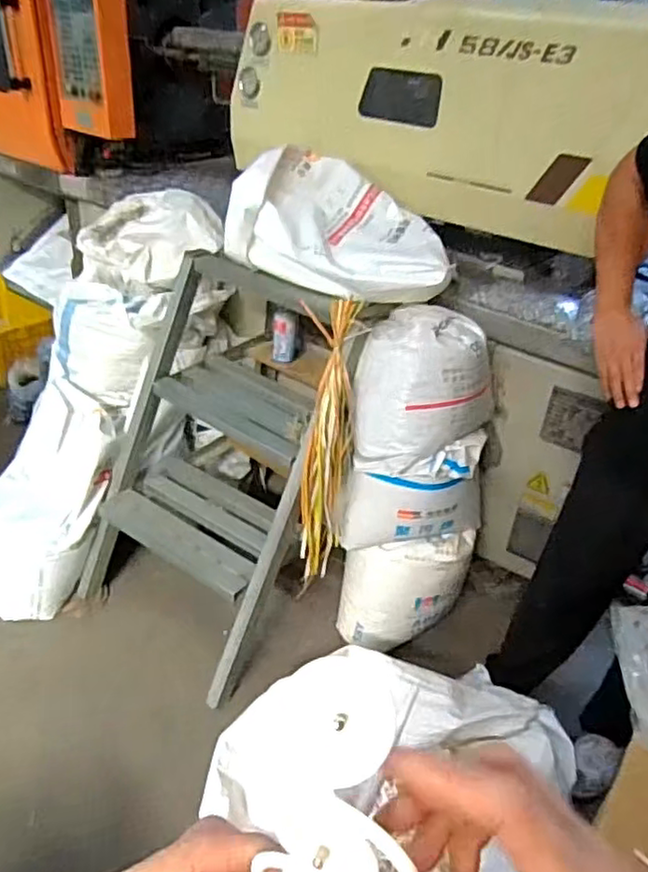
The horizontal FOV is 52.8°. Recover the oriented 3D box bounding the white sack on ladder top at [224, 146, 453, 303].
[{"bbox_3d":[0.058,-0.495,1.551,0.519,0.229,0.343,14,34,13],"label":"white sack on ladder top"}]

